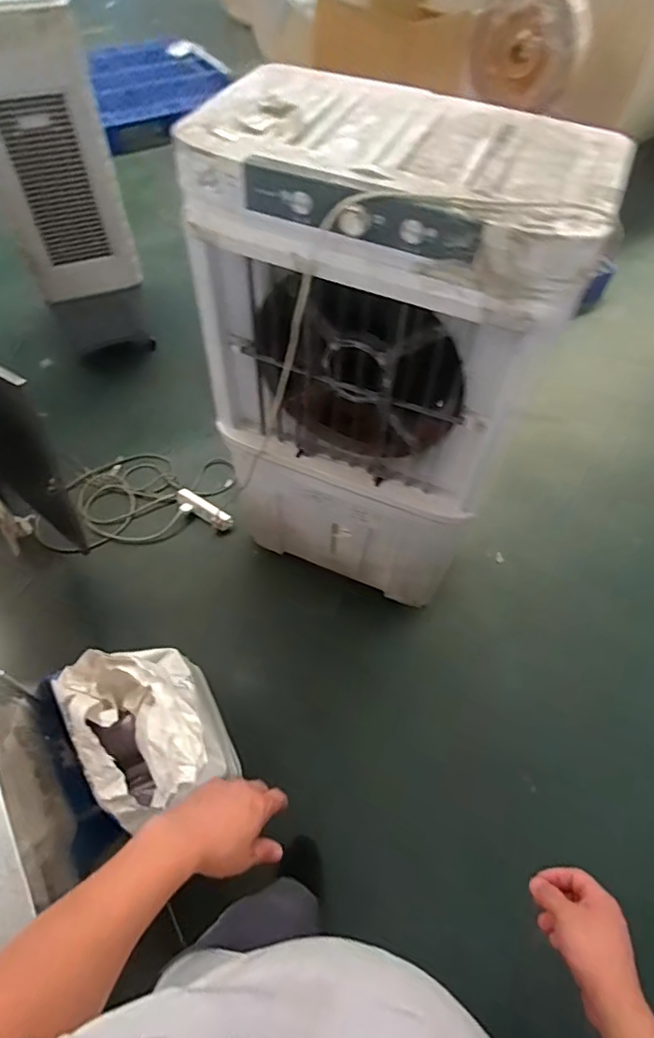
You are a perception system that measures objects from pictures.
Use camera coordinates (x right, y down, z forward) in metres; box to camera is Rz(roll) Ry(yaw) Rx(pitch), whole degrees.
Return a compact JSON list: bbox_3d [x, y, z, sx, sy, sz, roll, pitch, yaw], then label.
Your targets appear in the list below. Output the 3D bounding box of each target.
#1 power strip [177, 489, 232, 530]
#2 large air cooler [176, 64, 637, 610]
[{"bbox_3d":[-0.426,-0.036,1.881,0.230,0.039,0.053,28,60,17],"label":"power strip"},{"bbox_3d":[0.113,-0.286,1.329,0.651,1.141,0.401,20,58,12],"label":"large air cooler"}]

